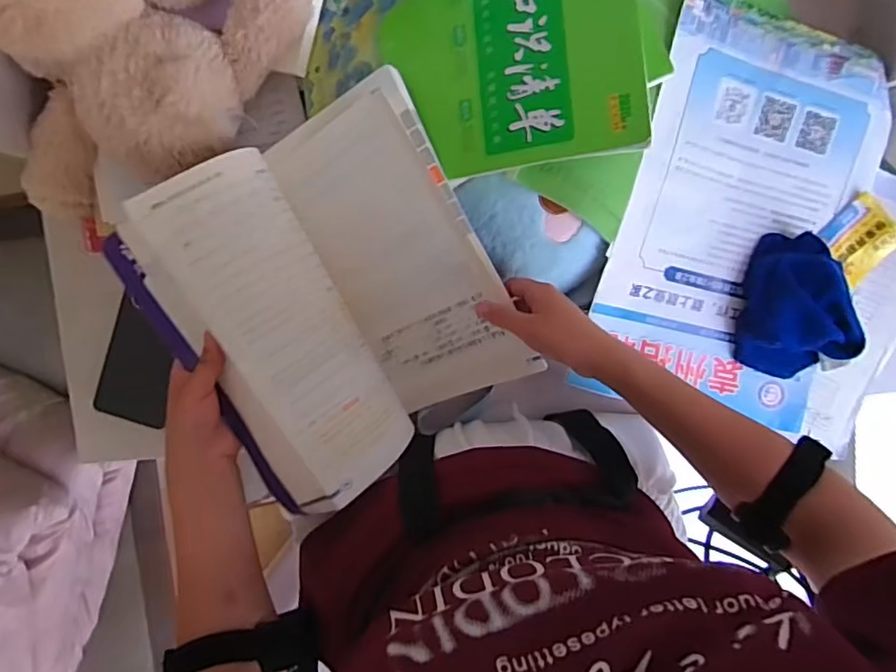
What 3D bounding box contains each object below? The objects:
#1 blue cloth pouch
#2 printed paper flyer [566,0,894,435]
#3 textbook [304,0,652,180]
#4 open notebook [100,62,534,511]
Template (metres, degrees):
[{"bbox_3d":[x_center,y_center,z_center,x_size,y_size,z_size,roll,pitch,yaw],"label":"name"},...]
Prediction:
[{"bbox_3d":[0.348,-0.028,0.552,0.102,0.033,0.138,2,96,-1],"label":"blue cloth pouch"},{"bbox_3d":[0.288,-0.110,0.551,0.249,0.025,0.371,11,100,-14],"label":"printed paper flyer"},{"bbox_3d":[0.014,-0.241,0.477,0.277,0.012,0.211,-5,85,14],"label":"textbook"},{"bbox_3d":[-0.099,-0.030,0.505,0.272,0.121,0.285,-29,95,2],"label":"open notebook"}]

